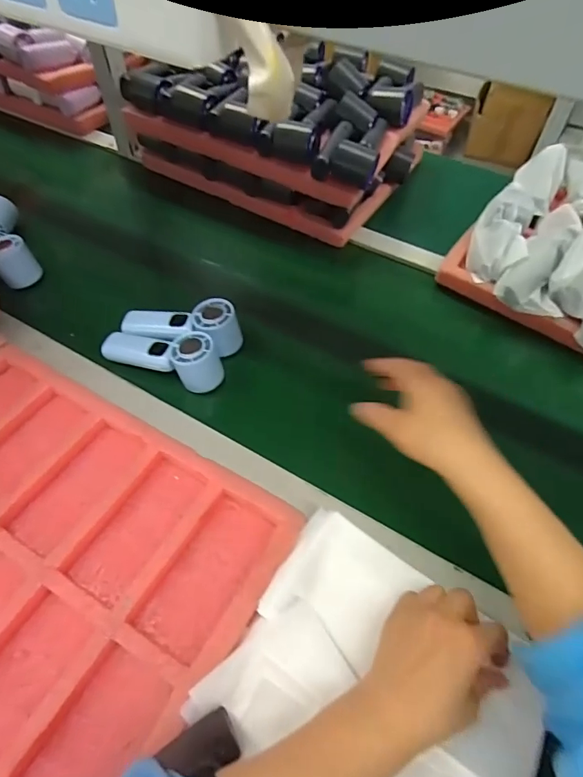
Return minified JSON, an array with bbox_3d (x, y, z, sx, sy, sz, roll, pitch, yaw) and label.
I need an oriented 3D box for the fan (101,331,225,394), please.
[{"bbox_3d":[-0.162,-0.046,0.568,0.152,0.056,0.050,18,56,11],"label":"fan"}]

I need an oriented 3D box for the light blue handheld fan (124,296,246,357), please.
[{"bbox_3d":[-0.143,-0.079,0.586,0.153,0.050,0.064,1,54,-1],"label":"light blue handheld fan"}]

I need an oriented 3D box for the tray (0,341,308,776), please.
[{"bbox_3d":[-0.252,0.151,0.423,0.421,0.027,0.324,27,58,17],"label":"tray"}]

